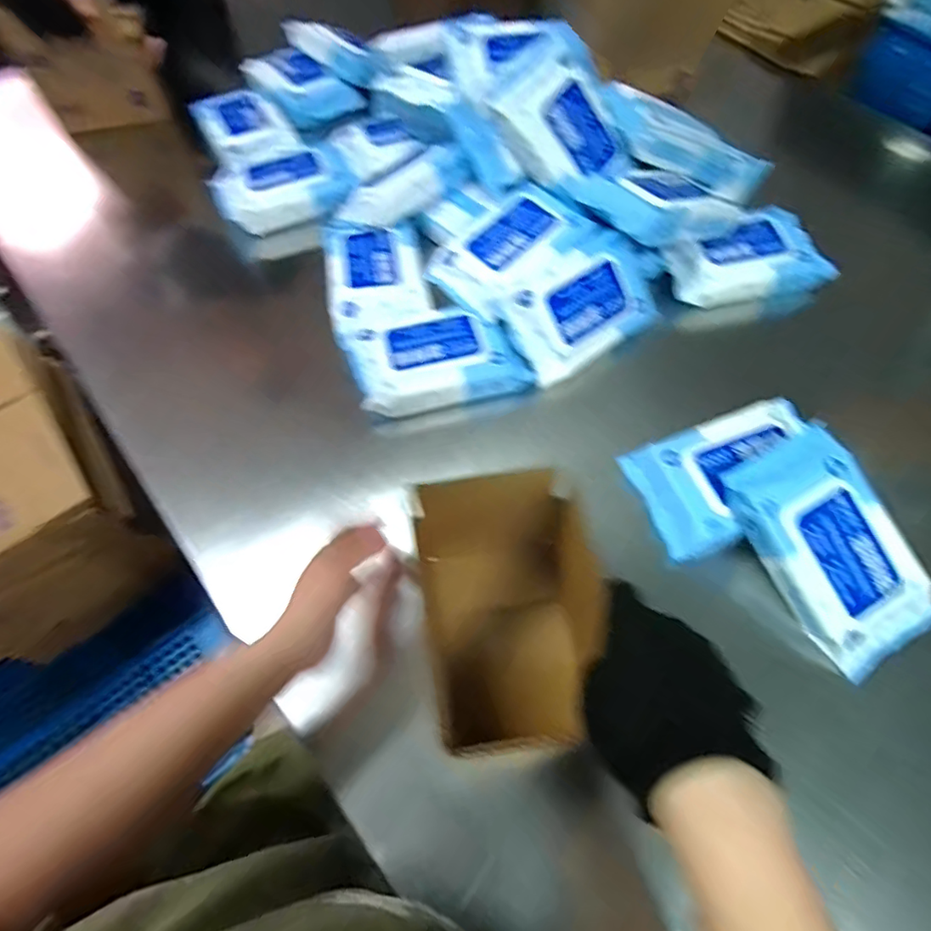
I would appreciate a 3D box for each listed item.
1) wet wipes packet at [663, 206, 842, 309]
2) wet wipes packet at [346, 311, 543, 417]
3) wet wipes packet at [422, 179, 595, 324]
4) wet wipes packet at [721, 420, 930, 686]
[{"bbox_3d":[0.319,-0.233,0.642,0.180,0.046,0.095,-16,62,-8],"label":"wet wipes packet"},{"bbox_3d":[-0.030,-0.116,0.589,0.174,0.039,0.105,-11,62,-5],"label":"wet wipes packet"},{"bbox_3d":[0.048,-0.233,0.612,0.120,0.047,0.147,38,68,19],"label":"wet wipes packet"},{"bbox_3d":[0.306,0.069,0.465,0.107,0.030,0.188,-28,83,-7],"label":"wet wipes packet"}]

